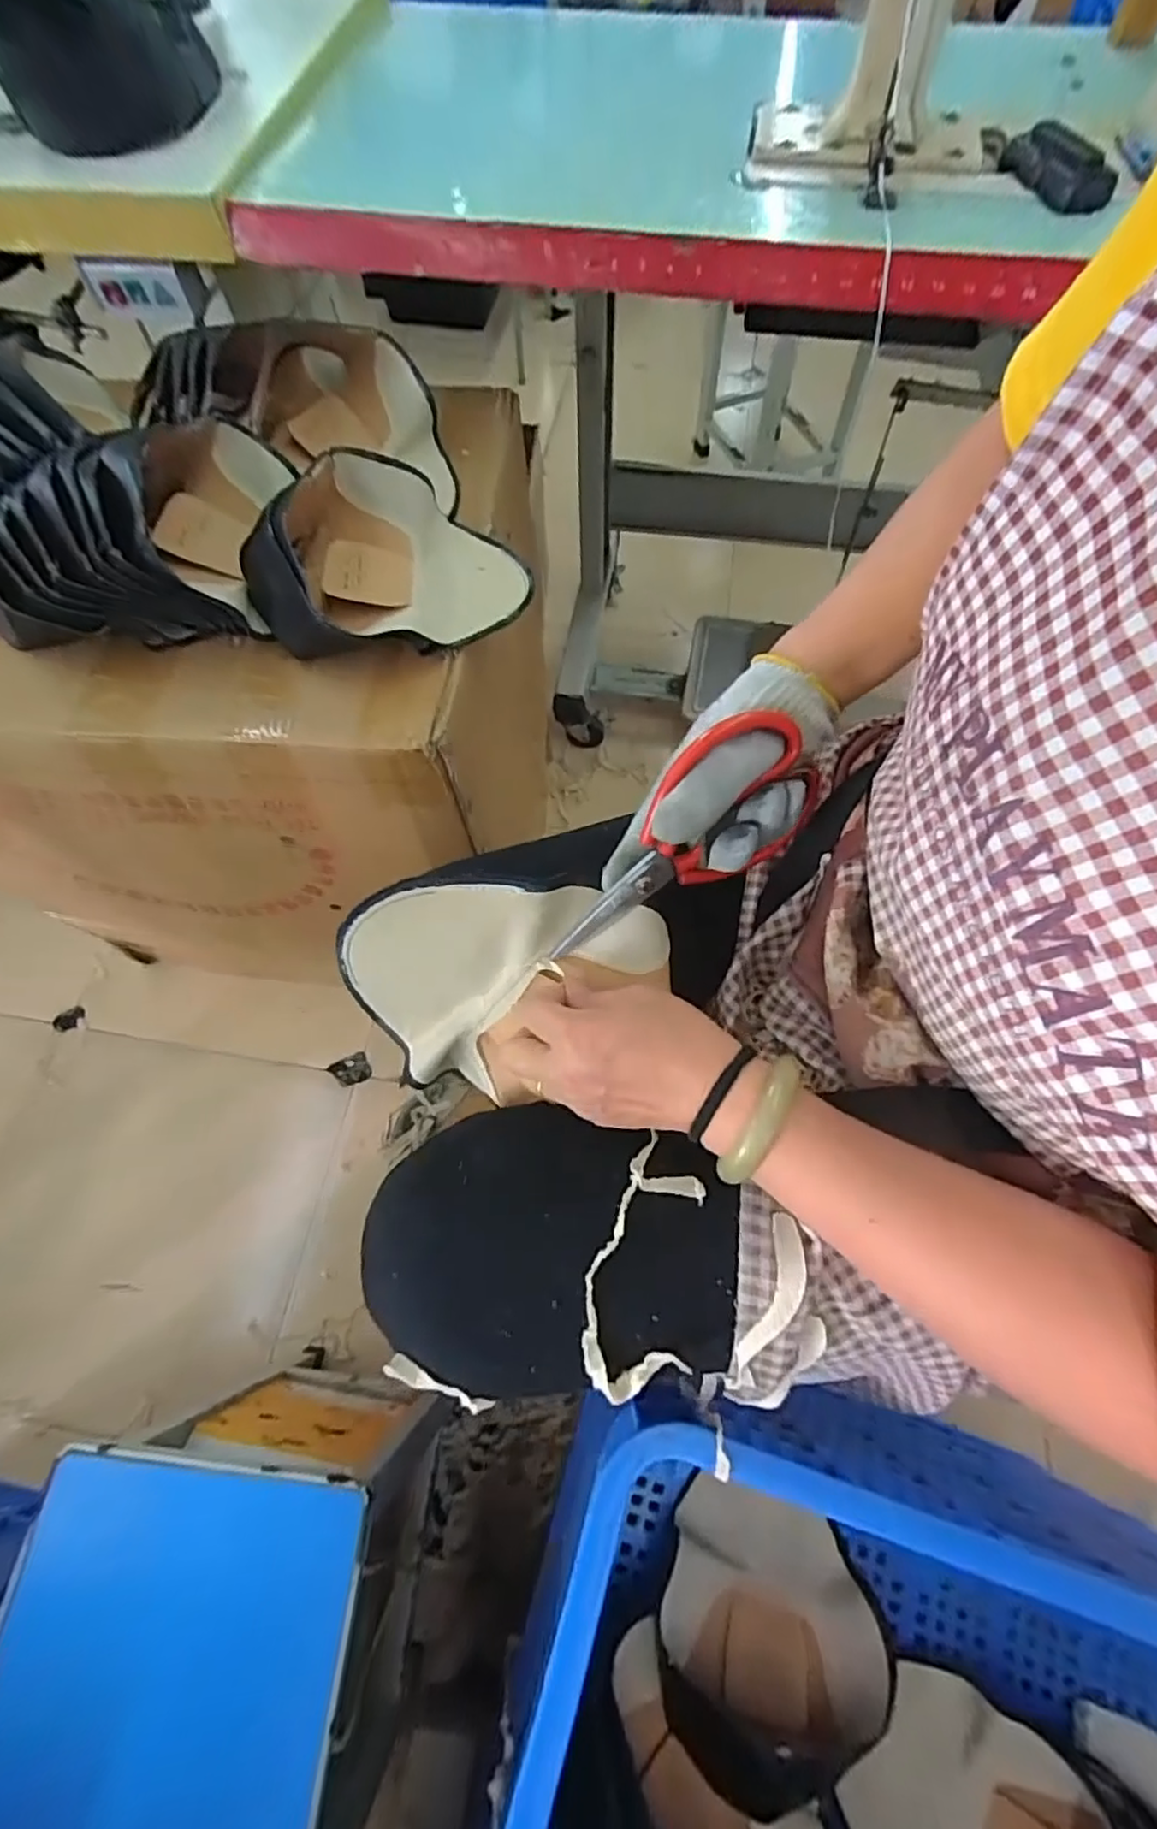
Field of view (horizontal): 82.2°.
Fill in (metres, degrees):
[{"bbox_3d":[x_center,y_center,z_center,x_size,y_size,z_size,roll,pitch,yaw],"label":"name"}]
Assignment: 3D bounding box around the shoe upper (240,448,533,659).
[{"bbox_3d":[-0.160,-0.297,0.552,0.222,0.077,0.164,-26,68,-10],"label":"shoe upper"}]

